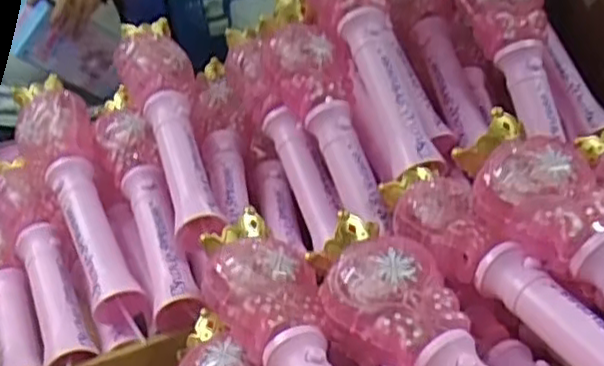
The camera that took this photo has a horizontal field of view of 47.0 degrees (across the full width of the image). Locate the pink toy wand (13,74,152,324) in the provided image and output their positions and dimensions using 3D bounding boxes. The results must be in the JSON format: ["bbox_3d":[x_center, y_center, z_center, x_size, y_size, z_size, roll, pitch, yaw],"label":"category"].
[{"bbox_3d":[-0.231,0.011,0.720,0.073,0.068,0.312,-18,58,-22],"label":"pink toy wand"}]

